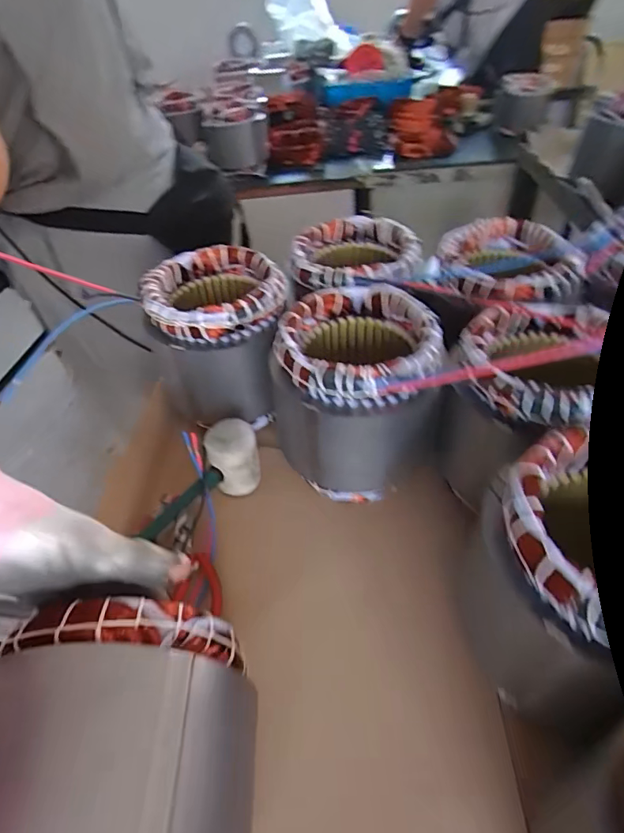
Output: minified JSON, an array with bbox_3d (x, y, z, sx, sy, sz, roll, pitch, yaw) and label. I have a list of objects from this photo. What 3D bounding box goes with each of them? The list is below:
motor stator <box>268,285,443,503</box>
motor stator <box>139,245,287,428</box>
[{"bbox_3d":[0.039,-0.021,0.457,0.138,0.151,0.133,3,45,5],"label":"motor stator"},{"bbox_3d":[-0.099,-0.088,0.523,0.139,0.138,0.133,-7,45,-5],"label":"motor stator"}]

